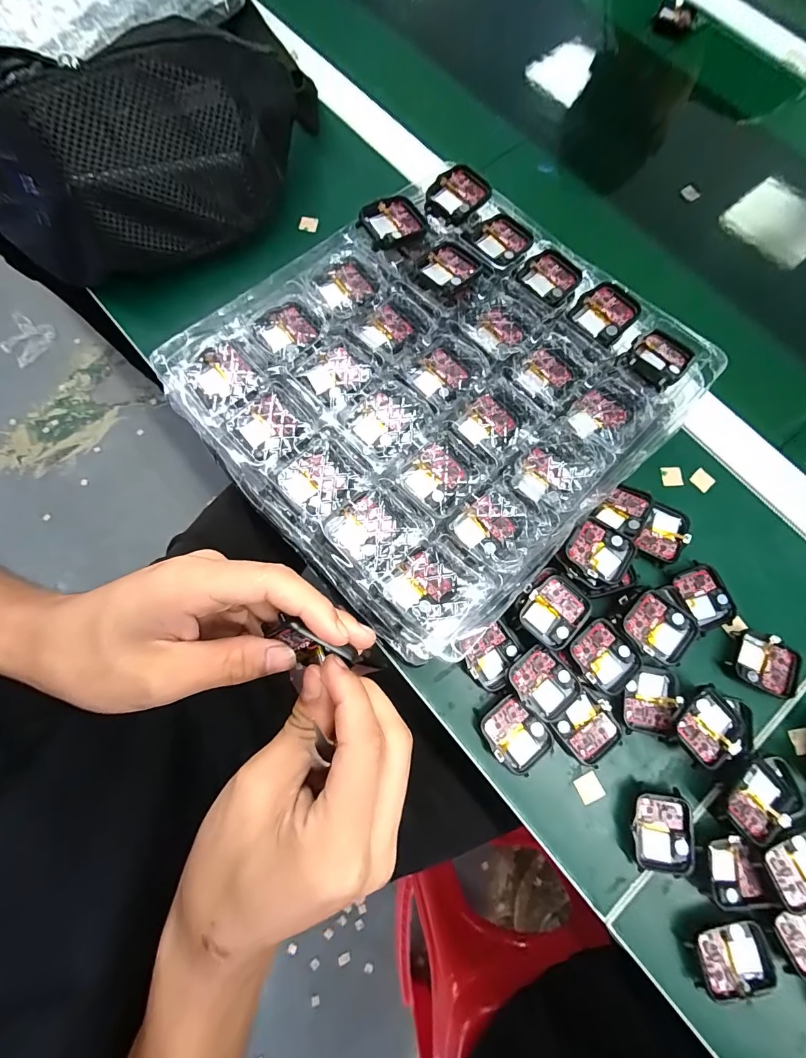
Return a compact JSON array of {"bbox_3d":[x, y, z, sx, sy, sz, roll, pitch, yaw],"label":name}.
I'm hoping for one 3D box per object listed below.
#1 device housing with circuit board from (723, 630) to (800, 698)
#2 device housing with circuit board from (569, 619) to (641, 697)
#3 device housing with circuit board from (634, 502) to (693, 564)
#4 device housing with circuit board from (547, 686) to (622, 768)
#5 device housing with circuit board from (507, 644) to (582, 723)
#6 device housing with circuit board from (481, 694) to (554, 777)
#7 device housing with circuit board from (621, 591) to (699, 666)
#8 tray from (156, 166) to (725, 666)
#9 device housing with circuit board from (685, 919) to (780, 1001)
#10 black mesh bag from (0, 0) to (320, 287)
[{"bbox_3d":[0.252,0.094,0.277,0.045,0.013,0.035,25,77,5],"label":"device housing with circuit board"},{"bbox_3d":[0.134,0.087,0.269,0.039,0.013,0.041,-35,79,-10],"label":"device housing with circuit board"},{"bbox_3d":[0.195,0.004,0.298,0.034,0.010,0.042,33,77,6],"label":"device housing with circuit board"},{"bbox_3d":[0.121,0.133,0.264,0.036,0.011,0.037,-37,80,-10],"label":"device housing with circuit board"},{"bbox_3d":[0.093,0.103,0.266,0.037,0.011,0.041,-34,79,-9],"label":"device housing with circuit board"},{"bbox_3d":[0.074,0.137,0.263,0.035,0.010,0.041,-41,80,-11],"label":"device housing with circuit board"},{"bbox_3d":[0.169,0.064,0.261,0.040,0.009,0.038,39,83,10],"label":"device housing with circuit board"},{"bbox_3d":[0.028,-0.099,0.275,0.288,0.031,0.269,-42,81,-10],"label":"tray"},{"bbox_3d":[0.196,0.256,0.237,0.047,0.010,0.032,-12,77,-5],"label":"device housing with circuit board"},{"bbox_3d":[-0.193,-0.304,0.313,0.262,0.091,0.113,-26,78,-8],"label":"black mesh bag"}]

